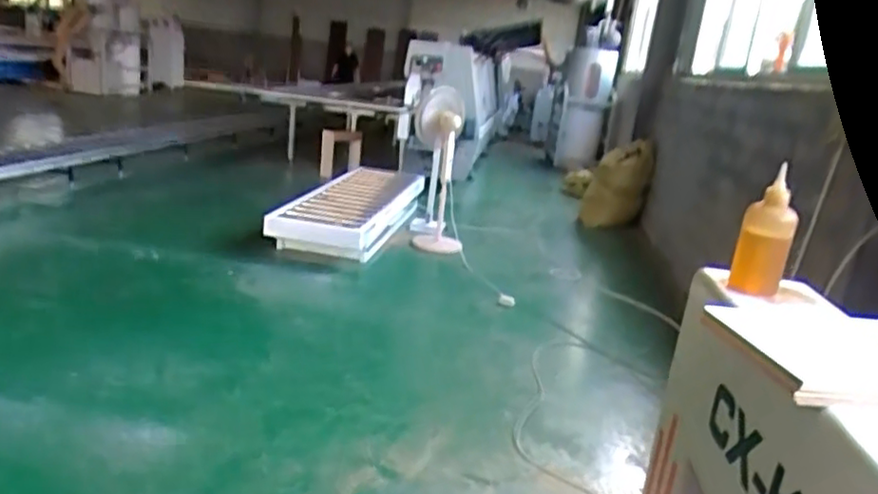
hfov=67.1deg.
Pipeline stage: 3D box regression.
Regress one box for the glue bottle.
[{"bbox_3d":[0.404,-0.015,0.818,0.058,0.148,0.052,15,18,25],"label":"glue bottle"}]

